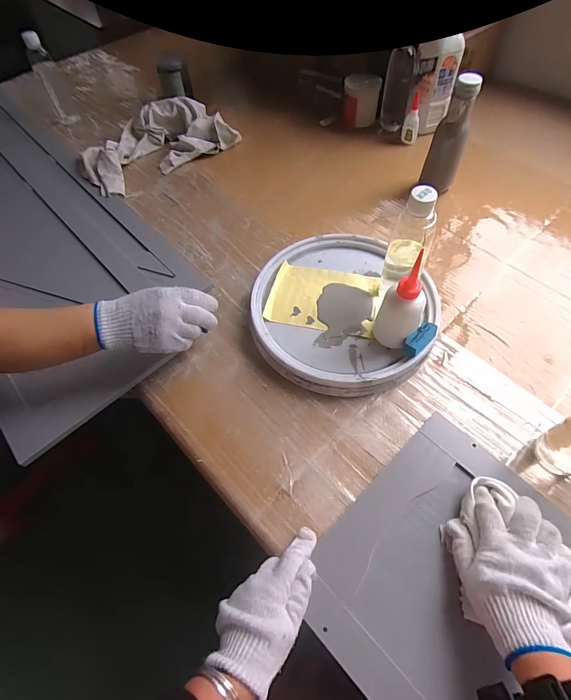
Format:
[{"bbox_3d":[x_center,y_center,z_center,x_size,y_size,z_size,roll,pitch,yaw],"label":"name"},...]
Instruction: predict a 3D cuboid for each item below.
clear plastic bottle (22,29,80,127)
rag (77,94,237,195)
[{"bbox_3d":[-0.574,-0.658,0.921,0.055,0.183,0.054,-22,60,-12],"label":"clear plastic bottle"},{"bbox_3d":[-0.305,-0.490,0.870,0.353,0.063,0.201,-33,62,-17],"label":"rag"}]

